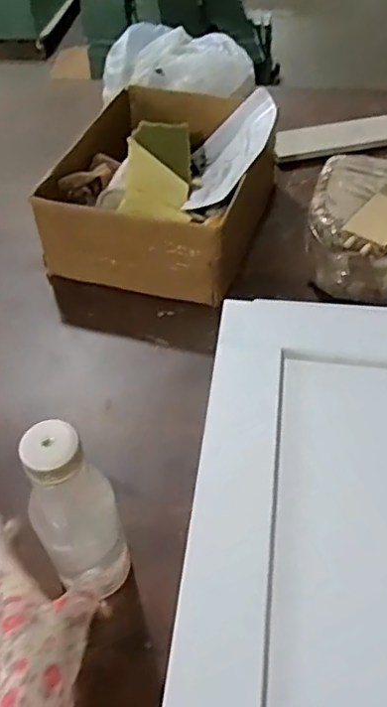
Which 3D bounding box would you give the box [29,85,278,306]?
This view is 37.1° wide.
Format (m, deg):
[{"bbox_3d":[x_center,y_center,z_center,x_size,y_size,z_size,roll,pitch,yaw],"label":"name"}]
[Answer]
[{"bbox_3d":[-0.028,-0.230,0.794,0.237,0.124,0.329,14,51,14],"label":"box"}]

